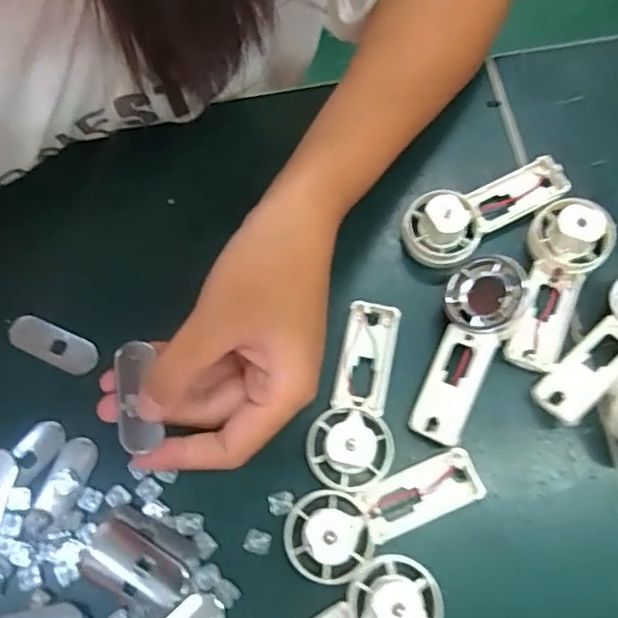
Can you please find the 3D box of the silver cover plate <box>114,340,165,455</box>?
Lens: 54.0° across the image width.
[{"bbox_3d":[-0.078,0.038,0.269,0.017,0.006,0.046,-9,74,-2],"label":"silver cover plate"}]

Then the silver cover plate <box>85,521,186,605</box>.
[{"bbox_3d":[-0.080,0.118,0.284,0.051,0.004,0.019,29,74,10],"label":"silver cover plate"}]

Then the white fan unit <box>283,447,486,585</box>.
[{"bbox_3d":[0.036,0.095,0.278,0.093,0.028,0.038,-16,72,-5],"label":"white fan unit"}]

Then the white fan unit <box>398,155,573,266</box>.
[{"bbox_3d":[0.094,-0.057,0.325,0.093,0.030,0.037,-30,73,-9],"label":"white fan unit"}]

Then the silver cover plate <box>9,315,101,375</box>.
[{"bbox_3d":[-0.136,0.019,0.321,0.048,0.004,0.019,25,80,-2],"label":"silver cover plate"}]

